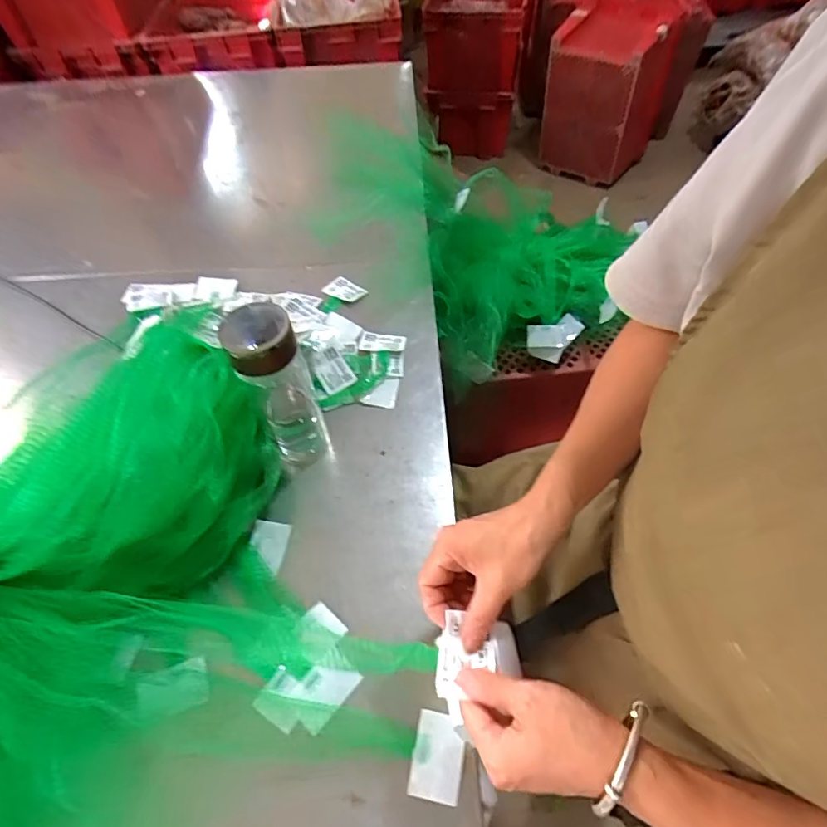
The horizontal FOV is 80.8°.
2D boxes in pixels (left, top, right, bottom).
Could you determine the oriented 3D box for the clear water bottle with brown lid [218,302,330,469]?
[{"bbox_3d":[-0.138,-0.024,0.510,0.063,0.196,0.073,-27,59,-14],"label":"clear water bottle with brown lid"}]

